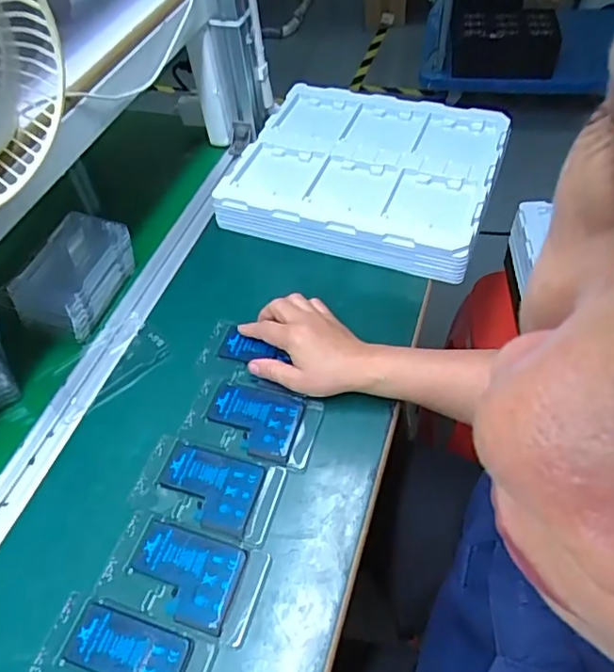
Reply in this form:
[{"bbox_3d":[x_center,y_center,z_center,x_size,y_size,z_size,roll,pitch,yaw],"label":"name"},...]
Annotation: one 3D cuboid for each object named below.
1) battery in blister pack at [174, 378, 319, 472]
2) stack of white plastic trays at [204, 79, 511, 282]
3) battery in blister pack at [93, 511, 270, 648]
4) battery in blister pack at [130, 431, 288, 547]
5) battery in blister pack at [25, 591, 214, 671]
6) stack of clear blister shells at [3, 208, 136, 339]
[{"bbox_3d":[-0.053,0.080,0.537,0.126,0.007,0.072,11,54,14],"label":"battery in blister pack"},{"bbox_3d":[0.077,-0.221,0.726,0.322,0.059,0.277,15,55,17],"label":"stack of white plastic trays"},{"bbox_3d":[-0.102,0.195,0.456,0.126,0.015,0.072,12,54,15],"label":"battery in blister pack"},{"bbox_3d":[-0.090,0.138,0.500,0.128,0.012,0.073,11,54,14],"label":"battery in blister pack"},{"bbox_3d":[-0.141,0.248,0.416,0.126,0.015,0.072,12,54,15],"label":"battery in blister pack"},{"bbox_3d":[-0.259,-0.066,0.625,0.074,0.077,0.129,12,54,15],"label":"stack of clear blister shells"}]

